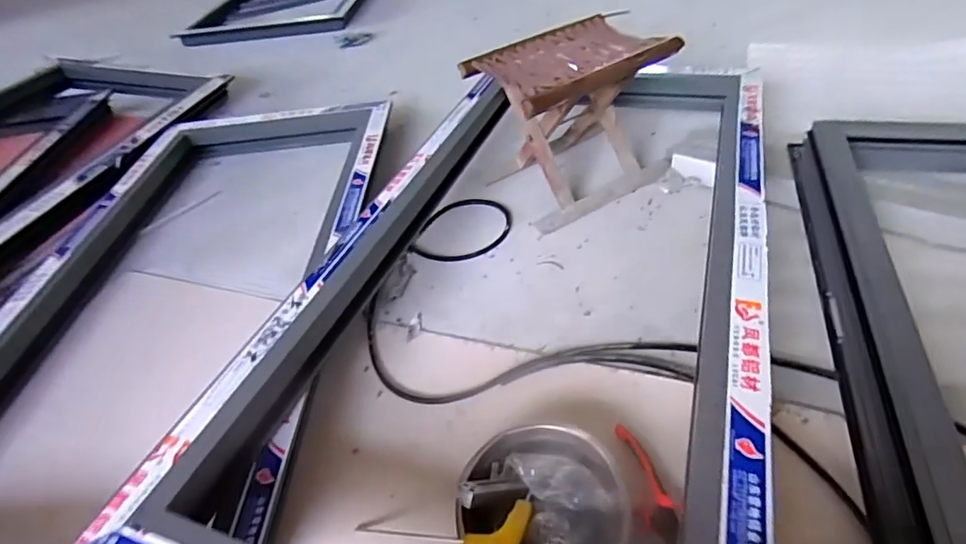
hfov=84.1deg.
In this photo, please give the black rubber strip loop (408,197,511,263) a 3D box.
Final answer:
[{"bbox_3d":[-0.032,-0.082,1.017,0.168,0.009,0.192,10,45,18],"label":"black rubber strip loop"}]

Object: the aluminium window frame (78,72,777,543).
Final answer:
[{"bbox_3d":[0.077,-0.047,0.764,0.588,0.053,1.093,10,45,18],"label":"aluminium window frame"}]

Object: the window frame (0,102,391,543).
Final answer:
[{"bbox_3d":[-0.499,-0.006,0.943,0.572,0.080,1.084,-3,43,5],"label":"window frame"}]

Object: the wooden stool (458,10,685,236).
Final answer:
[{"bbox_3d":[0.164,-0.286,1.016,0.320,0.266,0.230,-30,47,-23],"label":"wooden stool"}]

